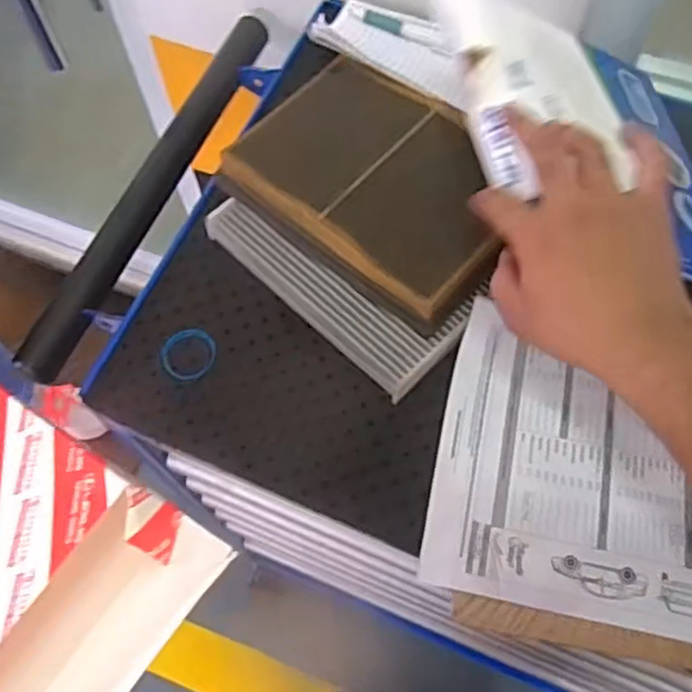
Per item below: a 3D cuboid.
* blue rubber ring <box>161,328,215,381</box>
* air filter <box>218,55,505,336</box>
[{"bbox_3d":[-0.122,0.007,0.550,0.042,0.012,0.040,0,65,1],"label":"blue rubber ring"},{"bbox_3d":[0.033,-0.130,0.558,0.218,0.028,0.157,39,72,17],"label":"air filter"}]

